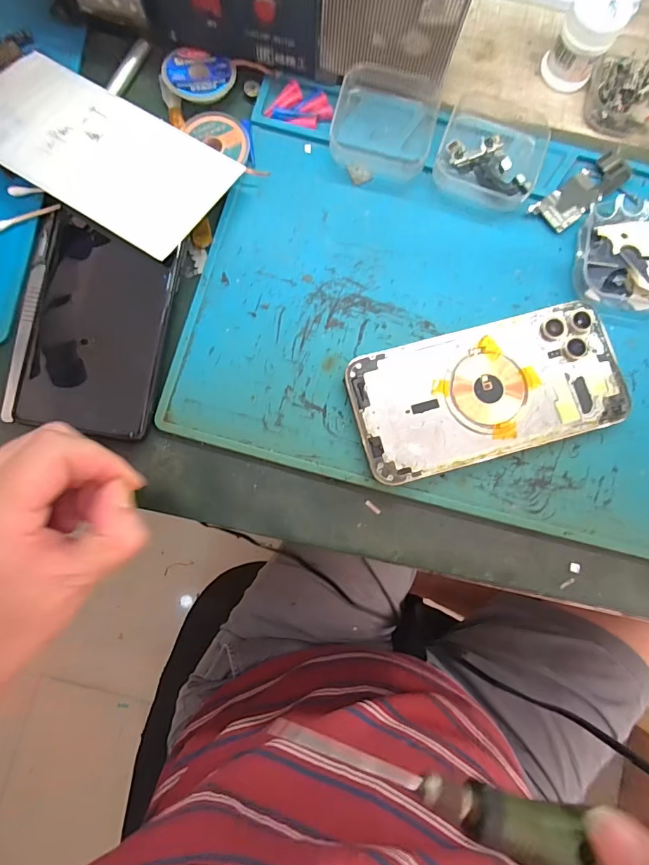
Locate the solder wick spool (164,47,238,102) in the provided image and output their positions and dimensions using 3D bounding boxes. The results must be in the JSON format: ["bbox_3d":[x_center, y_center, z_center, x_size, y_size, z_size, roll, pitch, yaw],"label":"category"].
[{"bbox_3d":[-0.081,-0.227,0.272,0.043,0.009,0.035,15,84,0],"label":"solder wick spool"}]

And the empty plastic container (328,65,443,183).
[{"bbox_3d":[0.038,-0.196,0.270,0.063,0.017,0.061,12,84,0],"label":"empty plastic container"}]

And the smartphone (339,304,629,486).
[{"bbox_3d":[0.096,-0.024,0.255,0.156,0.009,0.079,-15,85,-3],"label":"smartphone"}]

